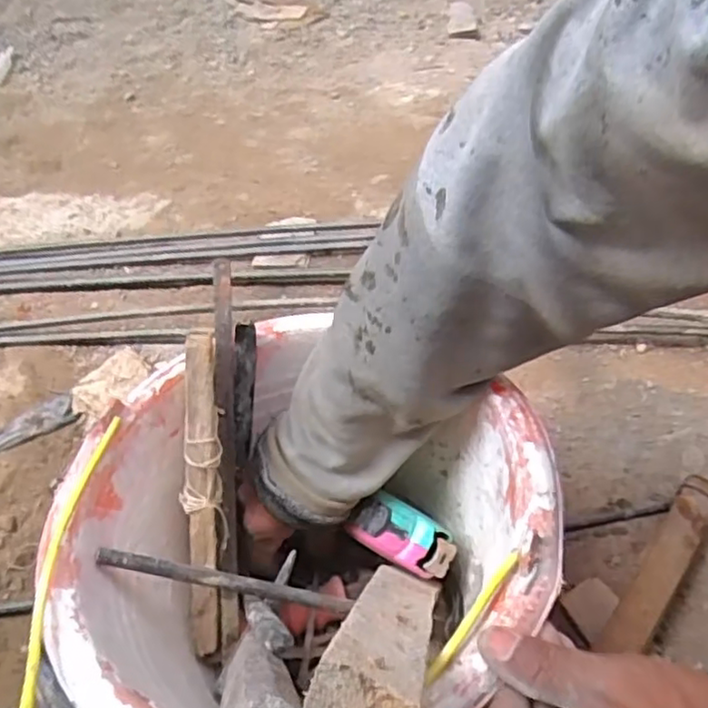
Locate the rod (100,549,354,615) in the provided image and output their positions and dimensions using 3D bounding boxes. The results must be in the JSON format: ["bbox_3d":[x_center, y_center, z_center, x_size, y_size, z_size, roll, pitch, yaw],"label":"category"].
[{"bbox_3d":[-0.076,0.141,0.409,0.161,0.009,0.010,19,42,-19],"label":"rod"}]

